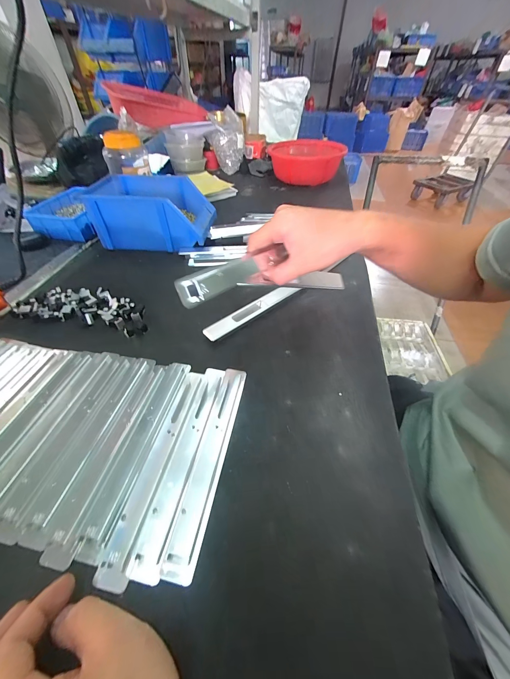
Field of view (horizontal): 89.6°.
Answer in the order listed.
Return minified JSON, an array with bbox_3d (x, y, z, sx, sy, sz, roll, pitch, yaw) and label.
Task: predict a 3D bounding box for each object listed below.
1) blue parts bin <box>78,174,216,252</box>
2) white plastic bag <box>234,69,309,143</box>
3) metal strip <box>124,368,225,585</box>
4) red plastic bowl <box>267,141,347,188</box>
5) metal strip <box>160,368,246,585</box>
[{"bbox_3d":[-0.220,-0.285,0.579,0.237,0.107,0.147,4,47,2],"label":"blue parts bin"},{"bbox_3d":[0.091,-1.157,1.301,0.363,0.244,0.126,-6,48,-7],"label":"white plastic bag"},{"bbox_3d":[-0.072,0.111,0.270,0.030,0.008,0.209,9,48,7],"label":"metal strip"},{"bbox_3d":[0.178,-0.626,0.902,0.240,0.090,0.240,1,47,-1],"label":"red plastic bowl"},{"bbox_3d":[-0.044,0.113,0.271,0.028,0.008,0.209,9,48,6],"label":"metal strip"}]

